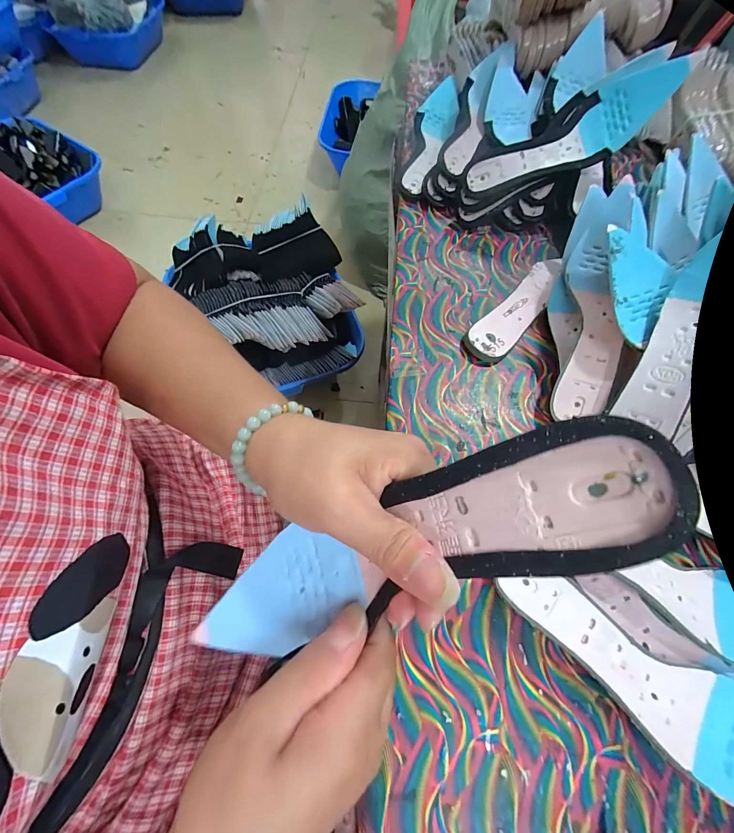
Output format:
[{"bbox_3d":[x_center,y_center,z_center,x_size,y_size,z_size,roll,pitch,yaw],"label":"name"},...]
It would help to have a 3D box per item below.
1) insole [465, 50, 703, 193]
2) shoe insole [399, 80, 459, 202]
[{"bbox_3d":[0.230,-0.328,0.409,0.227,0.047,0.064,-19,64,15],"label":"insole"},{"bbox_3d":[0.094,-0.414,0.513,0.059,0.035,0.247,13,65,5],"label":"shoe insole"}]

